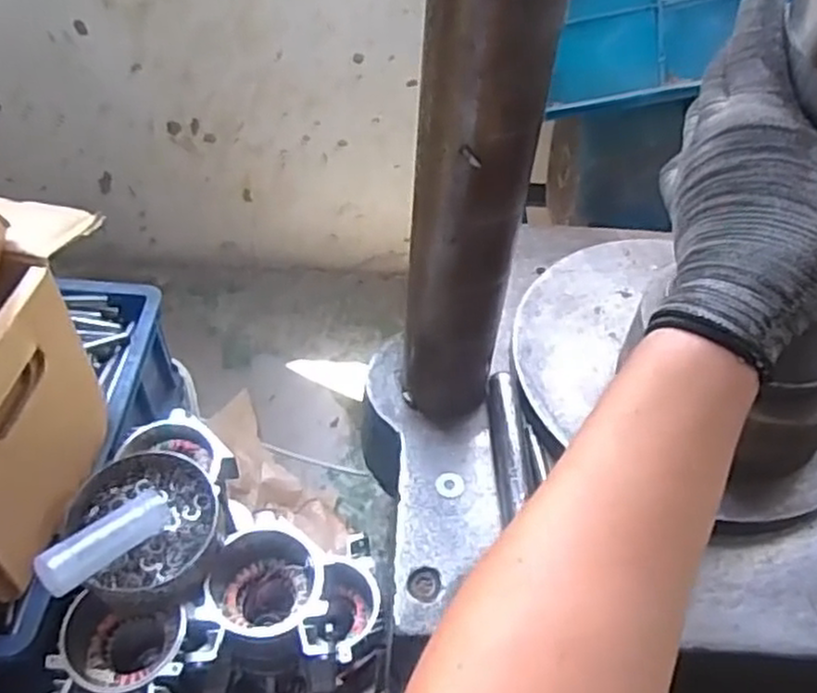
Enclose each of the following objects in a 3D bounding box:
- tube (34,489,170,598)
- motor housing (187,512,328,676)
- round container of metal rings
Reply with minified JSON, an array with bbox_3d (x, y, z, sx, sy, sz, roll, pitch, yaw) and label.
[{"bbox_3d":[-0.244,0.155,0.592,0.037,0.029,0.117,27,29,18],"label":"tube"},{"bbox_3d":[-0.128,0.230,0.667,0.104,0.108,0.126,-3,50,-6],"label":"motor housing"},{"bbox_3d":[-0.223,0.157,0.634,0.124,0.049,0.136,0,50,-4],"label":"round container of metal rings"}]

